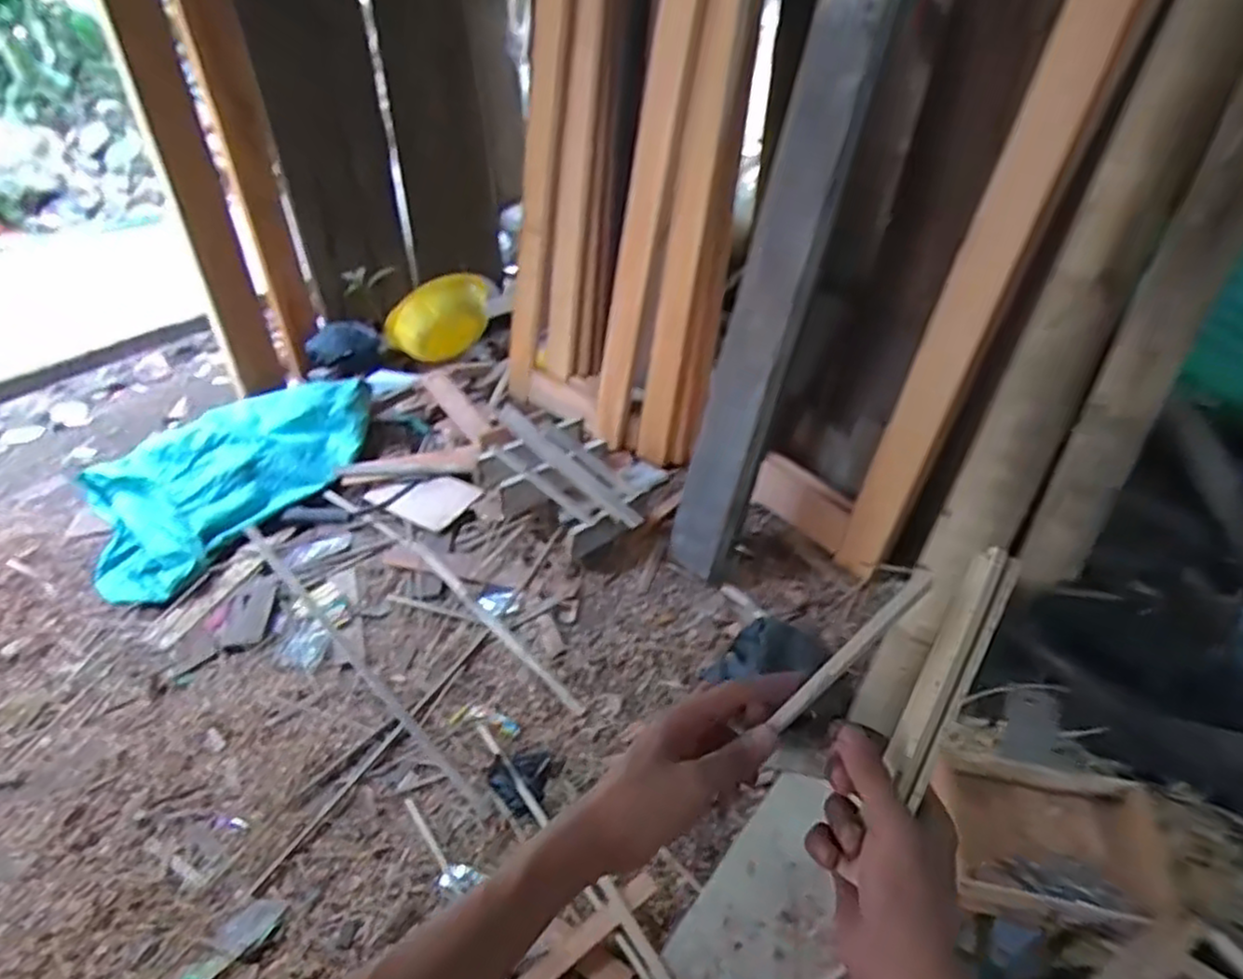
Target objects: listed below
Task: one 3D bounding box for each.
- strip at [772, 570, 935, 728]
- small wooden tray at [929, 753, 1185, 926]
[{"bbox_3d":[0.138,0.095,0.421,0.127,0.008,0.011,-44,48,-3],"label":"strip"},{"bbox_3d":[0.348,0.282,0.572,0.169,0.034,0.127,5,38,8],"label":"small wooden tray"}]

